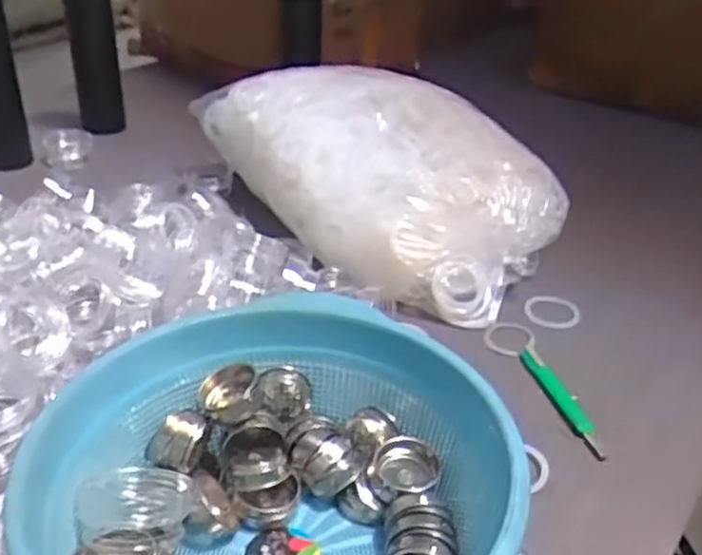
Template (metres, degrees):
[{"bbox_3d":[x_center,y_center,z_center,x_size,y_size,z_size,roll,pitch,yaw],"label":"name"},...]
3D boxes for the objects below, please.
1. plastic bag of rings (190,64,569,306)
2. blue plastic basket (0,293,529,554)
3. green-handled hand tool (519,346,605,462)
[{"bbox_3d":[0.025,-0.150,0.924,0.244,0.150,0.470,-22,41,-33],"label":"plastic bag of rings"},{"bbox_3d":[-0.040,0.137,0.465,0.290,0.112,0.272,2,33,-1],"label":"blue plastic basket"},{"bbox_3d":[0.197,0.112,0.696,0.021,0.012,0.143,-6,34,-13],"label":"green-handled hand tool"}]

